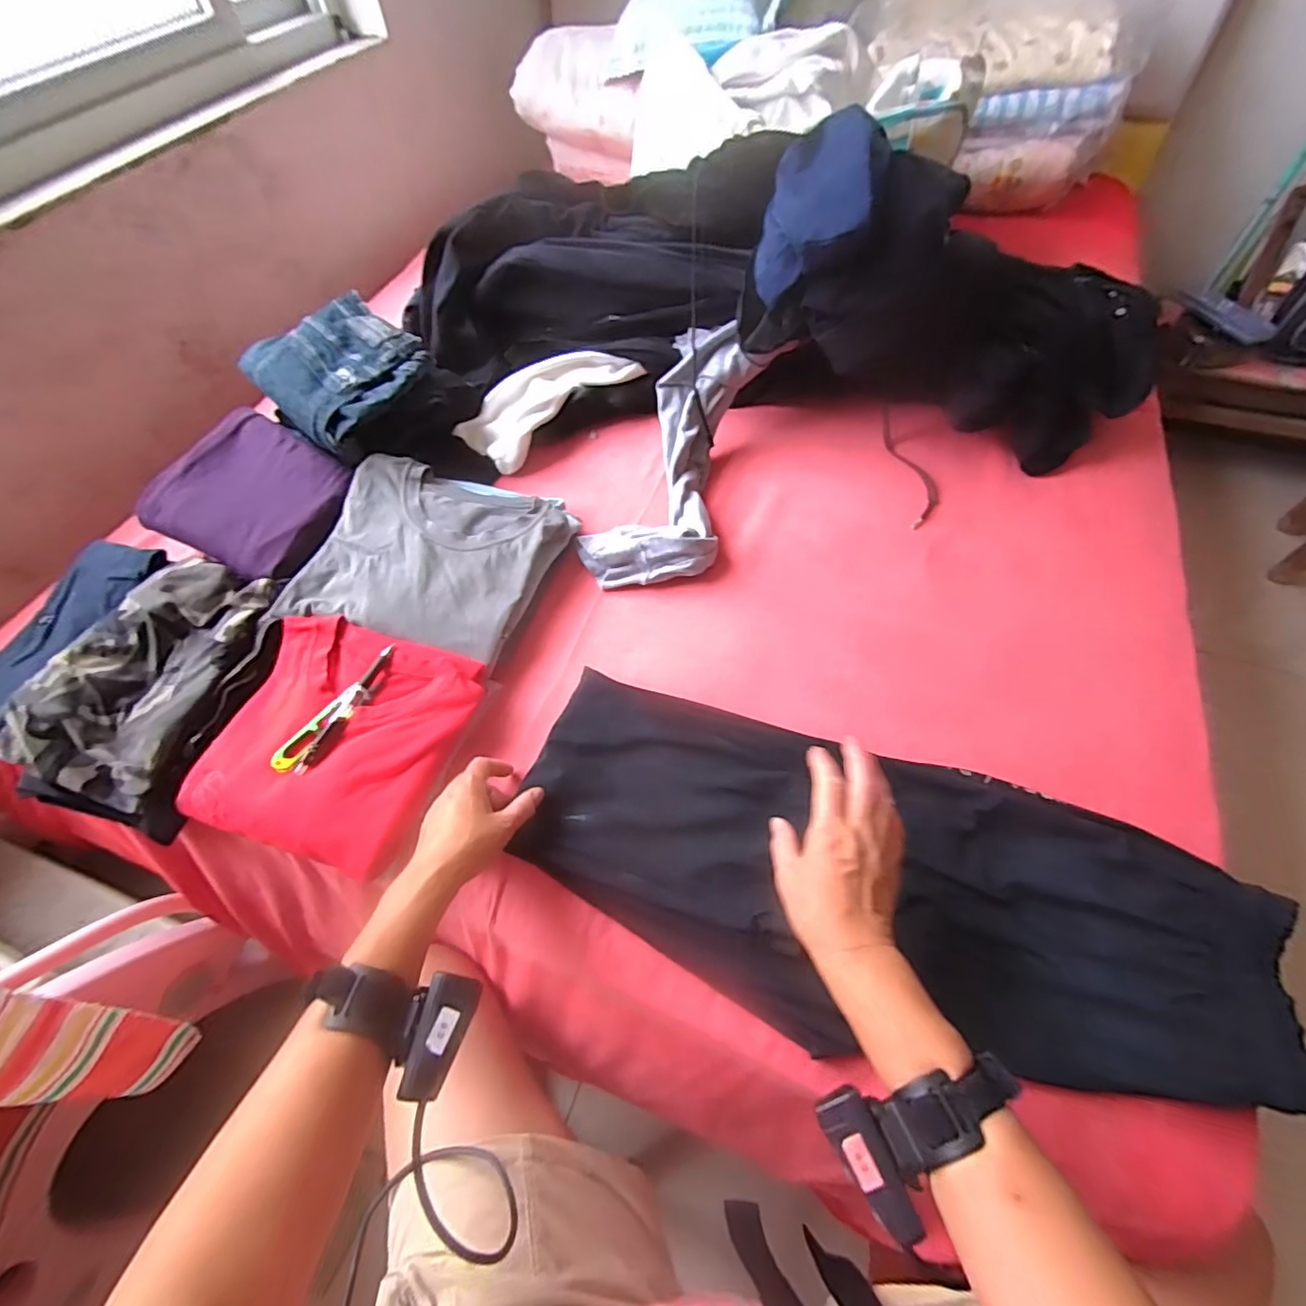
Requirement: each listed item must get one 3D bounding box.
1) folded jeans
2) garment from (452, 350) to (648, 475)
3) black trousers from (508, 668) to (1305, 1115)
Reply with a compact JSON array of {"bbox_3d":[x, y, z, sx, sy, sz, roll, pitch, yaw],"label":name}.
[{"bbox_3d":[-0.405,-0.365,0.753,0.190,0.070,0.221,-38,64,-20],"label":"folded jeans"},{"bbox_3d":[-0.151,-0.363,0.823,0.257,0.060,0.118,-38,64,-20],"label":"garment"},{"bbox_3d":[0.181,0.197,0.494,0.608,0.050,0.237,14,61,10],"label":"black trousers"}]

